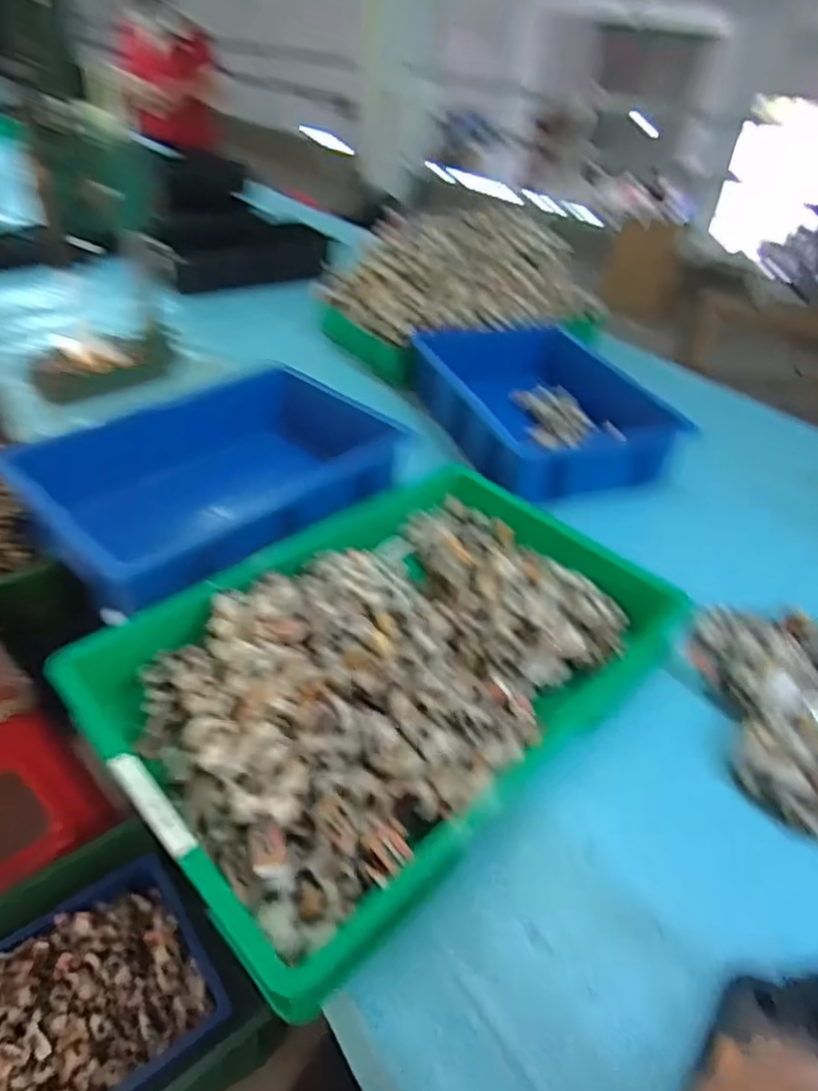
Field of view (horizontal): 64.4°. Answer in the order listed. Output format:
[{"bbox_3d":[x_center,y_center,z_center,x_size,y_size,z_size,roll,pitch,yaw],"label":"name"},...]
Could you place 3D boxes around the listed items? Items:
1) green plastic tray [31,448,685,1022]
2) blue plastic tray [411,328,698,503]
[{"bbox_3d":[-0.010,0.095,0.674,0.373,0.082,0.560,34,48,30],"label":"green plastic tray"},{"bbox_3d":[0.233,-0.243,1.125,0.347,0.102,0.432,-11,42,-18],"label":"blue plastic tray"}]

